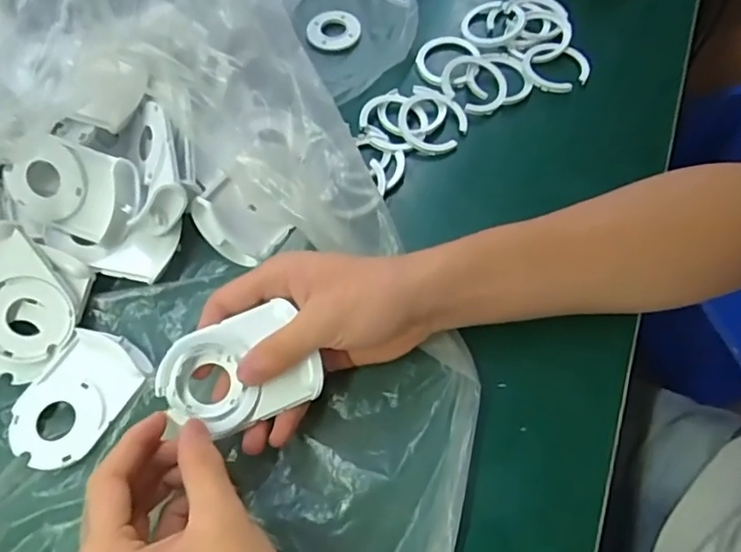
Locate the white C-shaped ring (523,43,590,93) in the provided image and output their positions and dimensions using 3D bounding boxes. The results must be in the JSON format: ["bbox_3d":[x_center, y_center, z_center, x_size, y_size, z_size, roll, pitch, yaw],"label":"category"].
[{"bbox_3d":[0.144,-0.163,0.456,0.049,0.004,0.049,7,63,7],"label":"white C-shaped ring"}]

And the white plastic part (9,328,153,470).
[{"bbox_3d":[-0.175,0.072,0.350,0.056,0.013,0.081,29,67,17],"label":"white plastic part"}]

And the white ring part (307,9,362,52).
[{"bbox_3d":[-0.031,-0.204,0.487,0.043,0.006,0.043,-1,62,2],"label":"white ring part"}]

